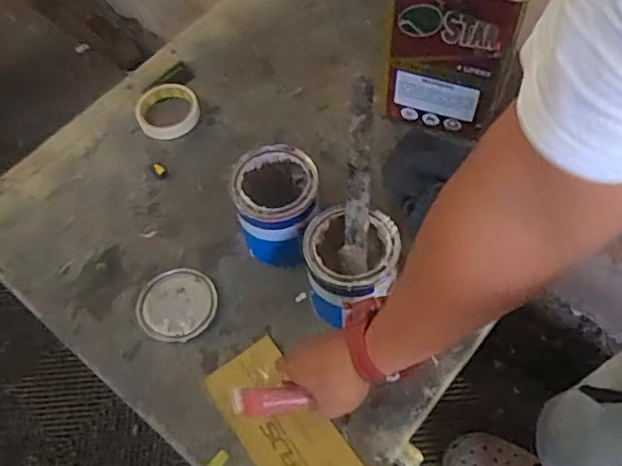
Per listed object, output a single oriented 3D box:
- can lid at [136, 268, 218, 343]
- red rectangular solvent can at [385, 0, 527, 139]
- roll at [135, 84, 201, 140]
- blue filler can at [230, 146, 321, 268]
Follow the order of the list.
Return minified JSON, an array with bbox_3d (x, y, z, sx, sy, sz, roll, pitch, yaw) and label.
[{"bbox_3d":[-0.168,0.089,0.773,0.094,0.014,0.097,-3,60,5],"label":"can lid"},{"bbox_3d":[0.190,-0.255,0.811,0.162,0.250,0.108,14,62,14],"label":"red rectangular solvent can"},{"bbox_3d":[-0.219,-0.187,0.940,0.093,0.023,0.103,-22,60,-6],"label":"roll"},{"bbox_3d":[-0.042,-0.033,0.774,0.098,0.123,0.101,-3,60,5],"label":"blue filler can"}]

